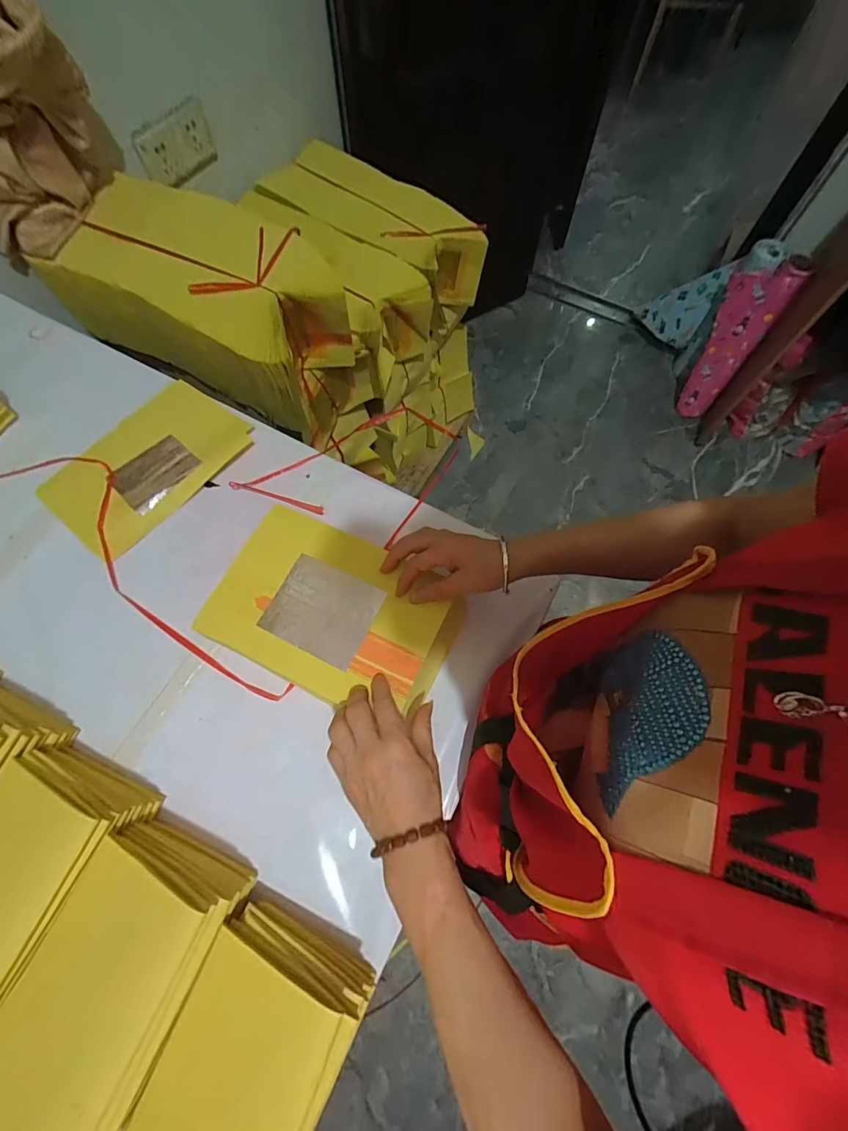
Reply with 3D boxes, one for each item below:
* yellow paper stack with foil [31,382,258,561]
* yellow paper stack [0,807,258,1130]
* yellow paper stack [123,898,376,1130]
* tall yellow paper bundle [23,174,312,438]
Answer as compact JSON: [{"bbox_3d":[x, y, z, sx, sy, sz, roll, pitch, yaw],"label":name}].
[{"bbox_3d":[-0.359,-0.136,0.559,0.168,0.012,0.236,36,72,13],"label":"yellow paper stack with foil"},{"bbox_3d":[-0.228,0.308,0.333,0.122,0.107,0.159,24,70,9],"label":"yellow paper stack"},{"bbox_3d":[-0.131,0.367,0.314,0.119,0.080,0.161,26,70,10],"label":"yellow paper stack"},{"bbox_3d":[-0.369,-0.444,0.736,0.487,0.189,0.214,28,70,10],"label":"tall yellow paper bundle"}]

